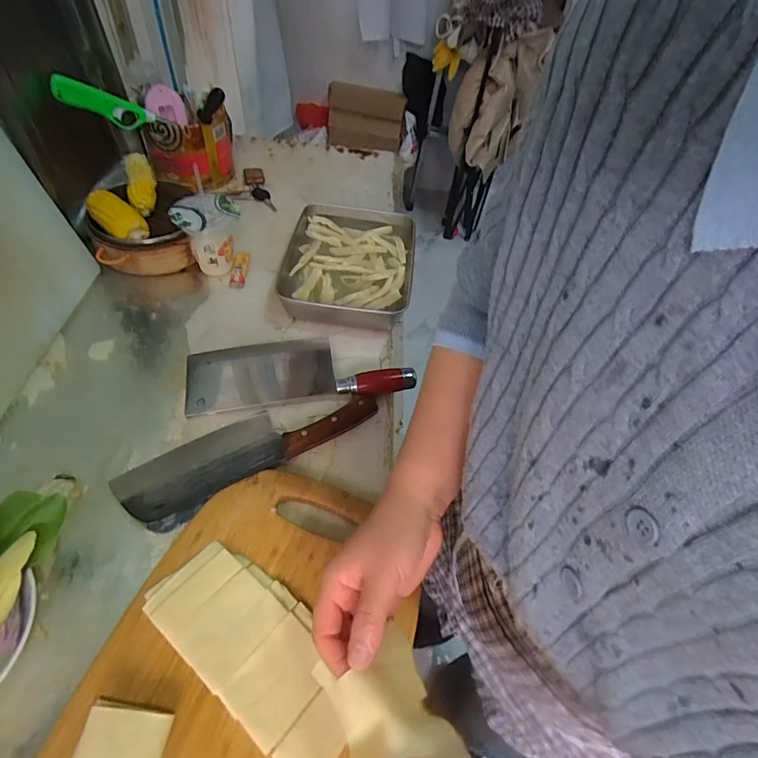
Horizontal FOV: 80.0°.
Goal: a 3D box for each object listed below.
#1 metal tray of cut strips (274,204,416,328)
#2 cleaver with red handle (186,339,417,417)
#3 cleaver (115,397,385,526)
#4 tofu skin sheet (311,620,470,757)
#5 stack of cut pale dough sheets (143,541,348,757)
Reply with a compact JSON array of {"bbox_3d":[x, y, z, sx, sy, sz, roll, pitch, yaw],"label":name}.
[{"bbox_3d":[-0.045,-0.179,0.704,0.195,0.043,0.245,7,53,0],"label":"metal tray of cut strips"},{"bbox_3d":[-0.104,-0.012,0.586,0.281,0.023,0.103,-5,54,-9],"label":"cleaver with red handle"},{"bbox_3d":[-0.143,0.071,0.514,0.288,0.023,0.080,-22,58,-20],"label":"cleaver"},{"bbox_3d":[0.004,0.206,0.284,0.071,0.037,0.077,-14,56,-14],"label":"tofu skin sheet"},{"bbox_3d":[-0.104,0.228,0.386,0.199,0.014,0.087,35,58,20],"label":"stack of cut pale dough sheets"}]

